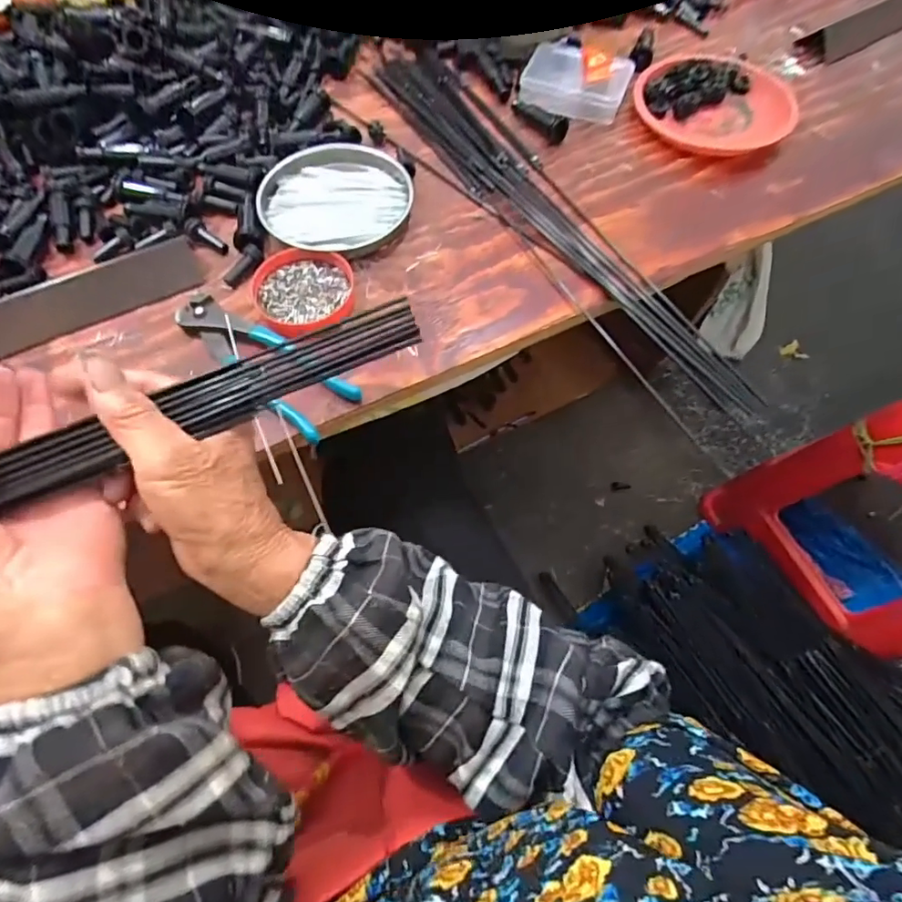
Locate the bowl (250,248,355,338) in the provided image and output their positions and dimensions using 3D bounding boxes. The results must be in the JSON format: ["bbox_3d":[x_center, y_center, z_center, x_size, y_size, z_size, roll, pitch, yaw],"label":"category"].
[{"bbox_3d":[-0.119,-0.132,0.428,0.078,0.013,0.072,0,65,0],"label":"bowl"}]

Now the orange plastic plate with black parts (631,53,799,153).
[{"bbox_3d":[0.263,-0.360,0.537,0.148,0.020,0.150,0,65,0],"label":"orange plastic plate with black parts"}]

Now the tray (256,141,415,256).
[{"bbox_3d":[-0.103,-0.229,0.473,0.131,0.012,0.121,0,65,0],"label":"tray"}]

